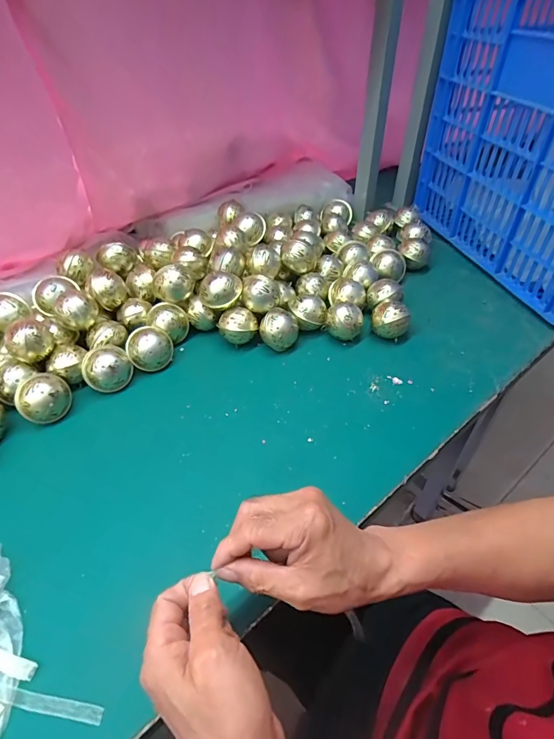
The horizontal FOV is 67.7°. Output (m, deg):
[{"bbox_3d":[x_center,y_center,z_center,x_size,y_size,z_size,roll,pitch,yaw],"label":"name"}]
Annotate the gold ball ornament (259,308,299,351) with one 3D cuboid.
[{"bbox_3d":[0.004,-0.058,0.625,0.058,0.055,0.053,3,44,5],"label":"gold ball ornament"}]

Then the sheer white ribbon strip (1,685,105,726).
[{"bbox_3d":[-0.183,0.274,0.338,0.085,0.005,0.012,6,47,8],"label":"sheer white ribbon strip"}]

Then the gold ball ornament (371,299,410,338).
[{"bbox_3d":[0.180,-0.079,0.655,0.058,0.056,0.062,13,46,16],"label":"gold ball ornament"}]

